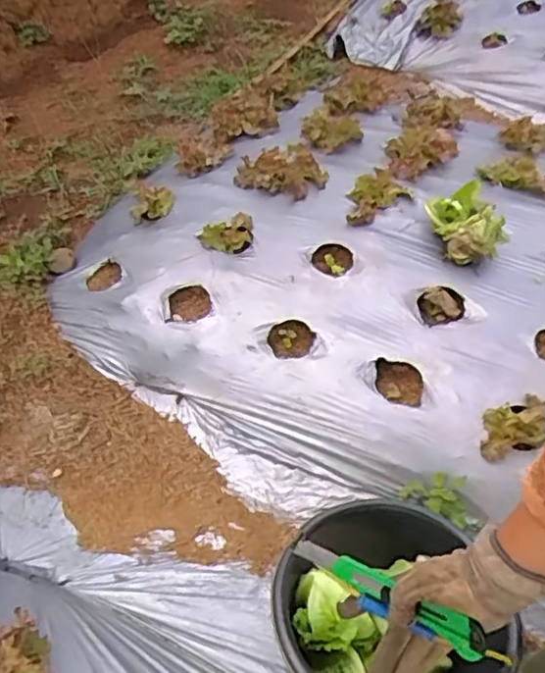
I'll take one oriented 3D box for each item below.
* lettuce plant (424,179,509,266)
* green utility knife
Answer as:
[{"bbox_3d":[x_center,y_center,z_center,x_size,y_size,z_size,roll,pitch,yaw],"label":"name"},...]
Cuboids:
[{"bbox_3d":[0.356,-0.202,1.143,0.116,0.073,0.146,-15,48,-10],"label":"lettuce plant"},{"bbox_3d":[0.103,0.232,0.567,0.183,0.019,0.023,24,53,26],"label":"green utility knife"}]

